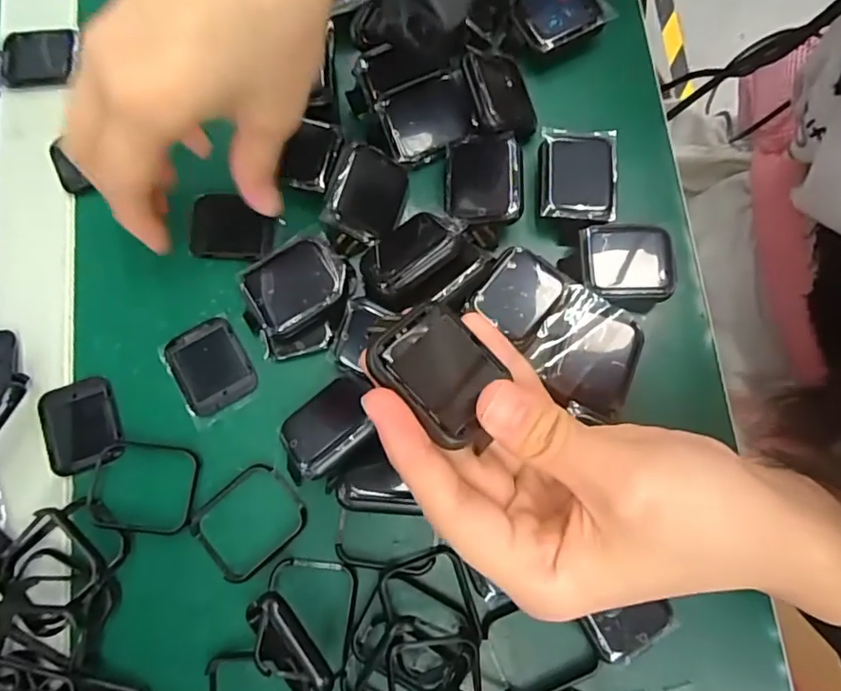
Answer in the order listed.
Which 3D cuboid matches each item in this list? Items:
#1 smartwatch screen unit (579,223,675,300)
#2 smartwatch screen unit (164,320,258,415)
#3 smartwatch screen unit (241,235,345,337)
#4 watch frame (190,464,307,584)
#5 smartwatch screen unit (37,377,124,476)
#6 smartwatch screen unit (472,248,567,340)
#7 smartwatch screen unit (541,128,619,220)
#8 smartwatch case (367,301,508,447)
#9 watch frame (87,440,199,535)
[{"bbox_3d":[0.095,-0.038,0.259,0.042,0.013,0.035,3,78,1],"label":"smartwatch screen unit"},{"bbox_3d":[-0.097,0.009,0.258,0.033,0.004,0.040,-29,79,-6],"label":"smartwatch screen unit"},{"bbox_3d":[-0.057,-0.028,0.250,0.042,0.004,0.034,-33,80,-8],"label":"smartwatch screen unit"},{"bbox_3d":[-0.074,0.076,0.242,0.045,0.004,0.037,-40,81,-7],"label":"watch frame"},{"bbox_3d":[-0.154,0.036,0.252,0.033,0.004,0.039,-22,79,-4],"label":"smartwatch screen unit"},{"bbox_3d":[0.044,-0.024,0.249,0.031,0.004,0.036,40,81,8],"label":"smartwatch screen unit"},{"bbox_3d":[0.075,-0.080,0.267,0.036,0.014,0.043,4,78,1],"label":"smartwatch screen unit"},{"bbox_3d":[0.005,0.009,0.178,0.033,0.011,0.042,-35,81,-30],"label":"smartwatch case"},{"bbox_3d":[-0.122,0.062,0.245,0.047,0.004,0.038,6,78,2],"label":"watch frame"}]

